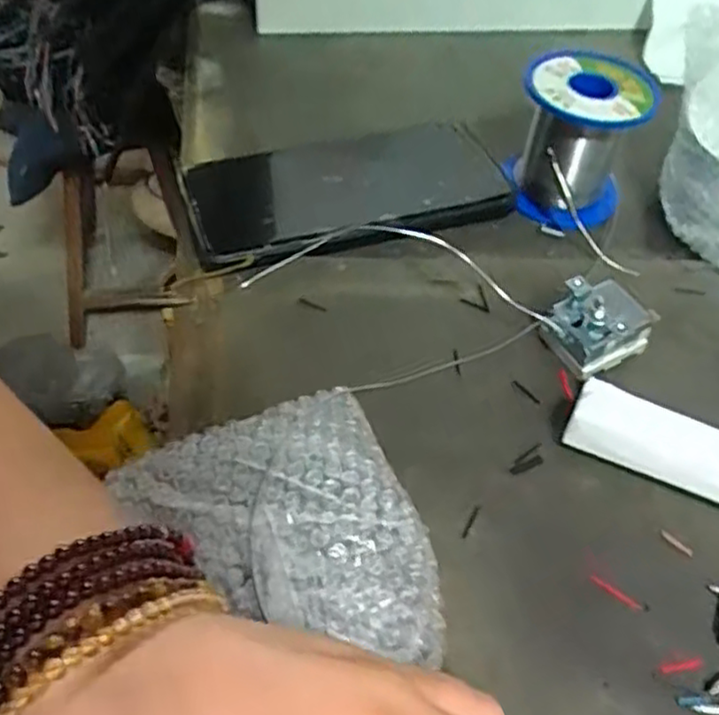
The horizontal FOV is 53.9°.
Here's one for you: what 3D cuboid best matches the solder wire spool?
[{"bbox_3d":[0.113,-0.115,0.370,0.065,0.059,0.077,18,52,12],"label":"solder wire spool"}]

